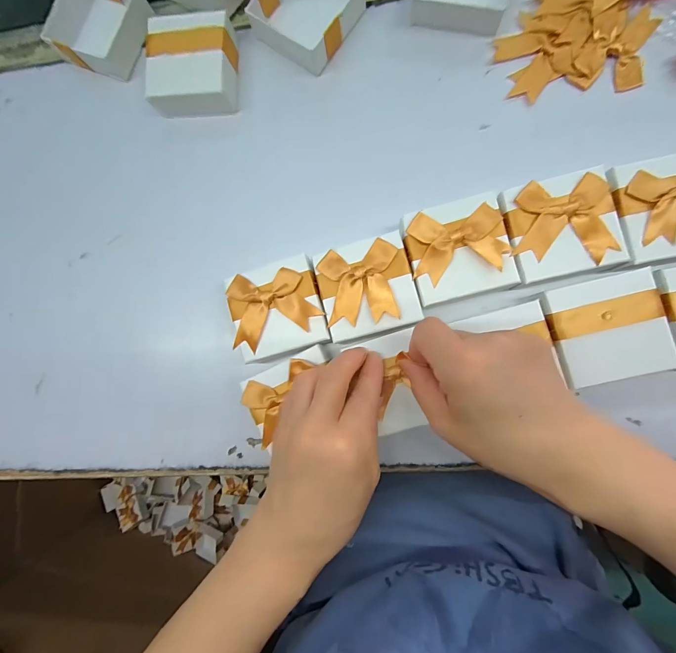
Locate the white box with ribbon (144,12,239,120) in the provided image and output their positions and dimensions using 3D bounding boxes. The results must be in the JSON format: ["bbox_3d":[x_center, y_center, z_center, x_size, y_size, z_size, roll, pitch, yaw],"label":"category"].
[{"bbox_3d":[-0.124,-0.221,0.289,0.070,0.023,0.072,0,88,8],"label":"white box with ribbon"}]

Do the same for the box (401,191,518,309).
[{"bbox_3d":[0.088,-0.056,0.255,0.074,0.035,0.071,-13,86,7],"label":"box"}]

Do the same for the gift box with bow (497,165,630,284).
[{"bbox_3d":[0.157,-0.069,0.245,0.071,0.032,0.067,-11,87,7],"label":"gift box with bow"}]

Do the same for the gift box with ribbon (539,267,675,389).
[{"bbox_3d":[0.184,0.002,0.238,0.071,0.027,0.068,-13,86,7],"label":"gift box with ribbon"}]

